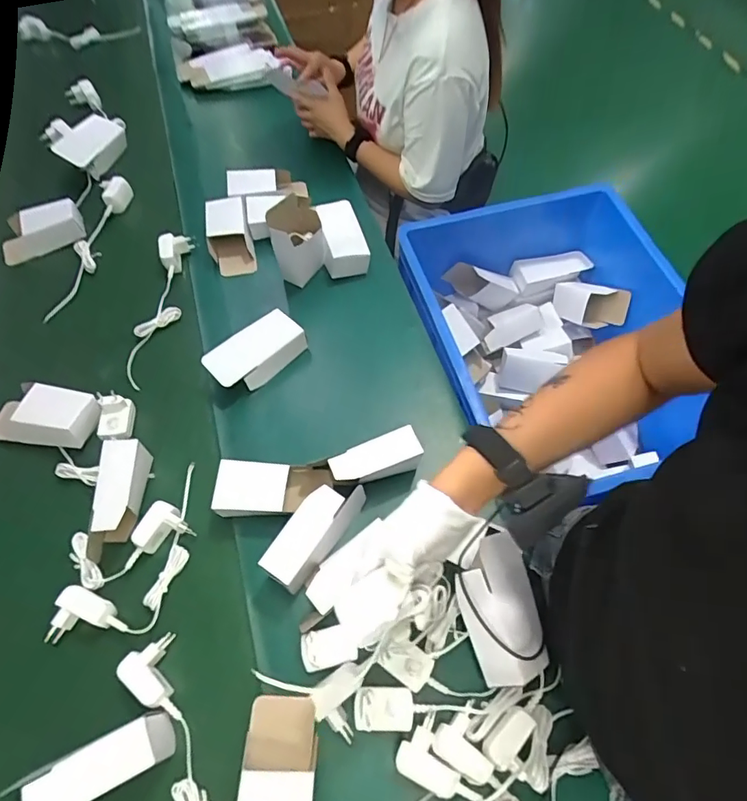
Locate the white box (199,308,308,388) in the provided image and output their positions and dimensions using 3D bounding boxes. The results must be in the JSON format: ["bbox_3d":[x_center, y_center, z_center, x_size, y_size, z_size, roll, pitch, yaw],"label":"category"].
[{"bbox_3d":[-0.172,-0.070,0.733,0.145,0.042,0.077,-39,65,-16],"label":"white box"}]

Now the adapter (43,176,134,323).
[{"bbox_3d":[-0.508,-0.278,0.870,0.061,0.036,0.306,6,62,7],"label":"adapter"}]

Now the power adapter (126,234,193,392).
[{"bbox_3d":[-0.349,-0.159,0.796,0.068,0.029,0.287,1,61,5],"label":"power adapter"}]

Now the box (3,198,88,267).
[{"bbox_3d":[-0.599,-0.305,0.880,0.144,0.052,0.063,-23,62,-9],"label":"box"}]

